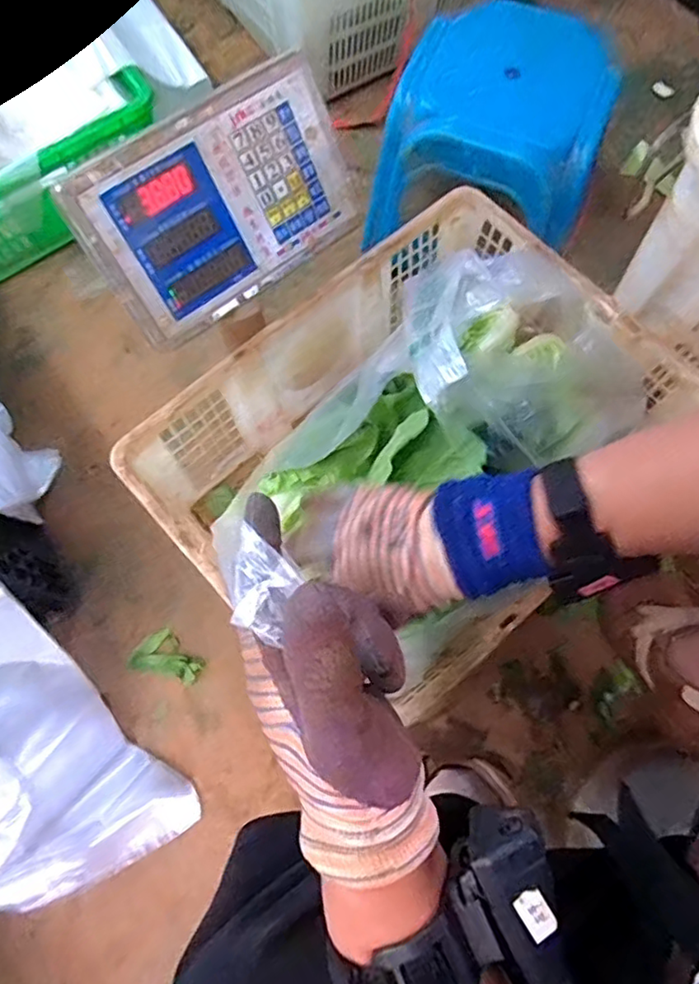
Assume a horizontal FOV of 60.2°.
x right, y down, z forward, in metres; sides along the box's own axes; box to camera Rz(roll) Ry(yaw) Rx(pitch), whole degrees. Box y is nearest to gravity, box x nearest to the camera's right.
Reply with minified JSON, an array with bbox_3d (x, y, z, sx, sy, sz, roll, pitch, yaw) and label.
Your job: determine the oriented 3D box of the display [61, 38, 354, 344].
[{"bbox_3d":[-0.114,-0.254,0.534,0.239,0.151,0.060,-40,41,-12],"label":"display"}]

